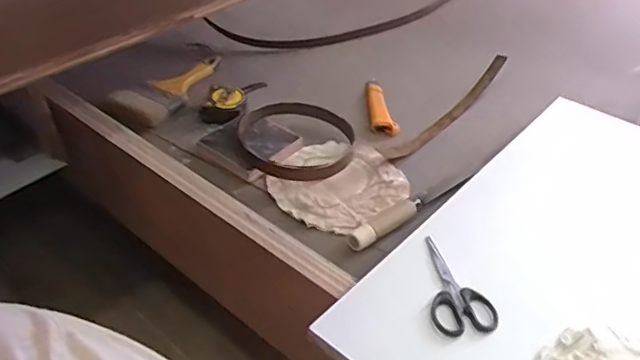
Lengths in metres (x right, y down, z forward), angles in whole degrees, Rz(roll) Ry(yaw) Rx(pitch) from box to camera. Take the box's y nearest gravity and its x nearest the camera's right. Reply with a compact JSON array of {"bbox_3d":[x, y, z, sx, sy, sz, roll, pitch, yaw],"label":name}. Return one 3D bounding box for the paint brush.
[{"bbox_3d":[-0.244,-0.158,0.953,0.096,0.027,0.237,24,45,25],"label":"paint brush"}]

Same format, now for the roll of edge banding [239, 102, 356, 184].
[{"bbox_3d":[-0.032,-0.065,0.833,0.172,0.032,0.173,1,40,0],"label":"roll of edge banding"}]

